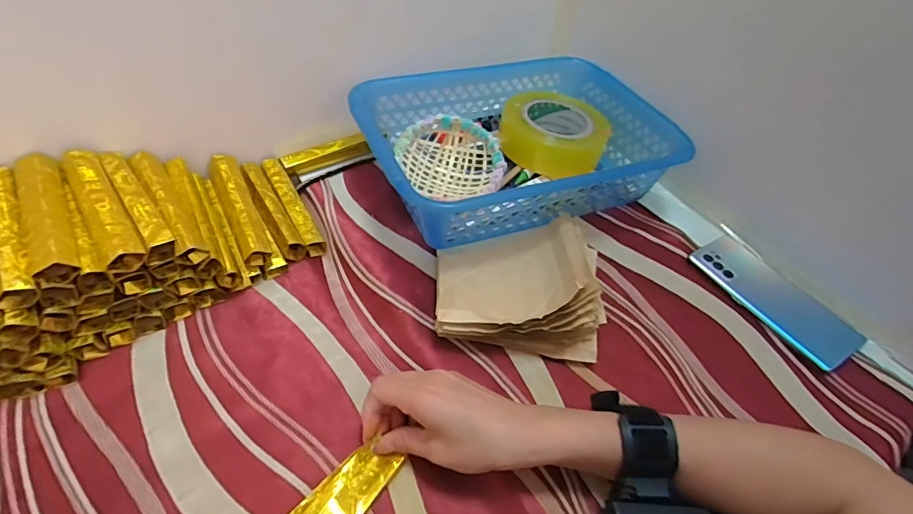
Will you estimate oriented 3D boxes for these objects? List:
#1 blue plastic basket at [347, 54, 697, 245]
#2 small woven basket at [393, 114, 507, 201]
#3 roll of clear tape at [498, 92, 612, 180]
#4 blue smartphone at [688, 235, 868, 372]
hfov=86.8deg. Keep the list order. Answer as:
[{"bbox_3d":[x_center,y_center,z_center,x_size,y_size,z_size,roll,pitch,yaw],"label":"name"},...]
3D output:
[{"bbox_3d":[0.064,-0.128,0.551,0.326,0.090,0.219,-15,52,-17],"label":"blue plastic basket"},{"bbox_3d":[-0.007,-0.106,0.548,0.120,0.053,0.109,6,49,1],"label":"small woven basket"},{"bbox_3d":[0.124,-0.156,0.605,0.123,0.050,0.123,2,49,-3],"label":"roll of clear tape"},{"bbox_3d":[0.320,0.037,0.486,0.078,0.013,0.160,-25,55,-24],"label":"blue smartphone"}]

